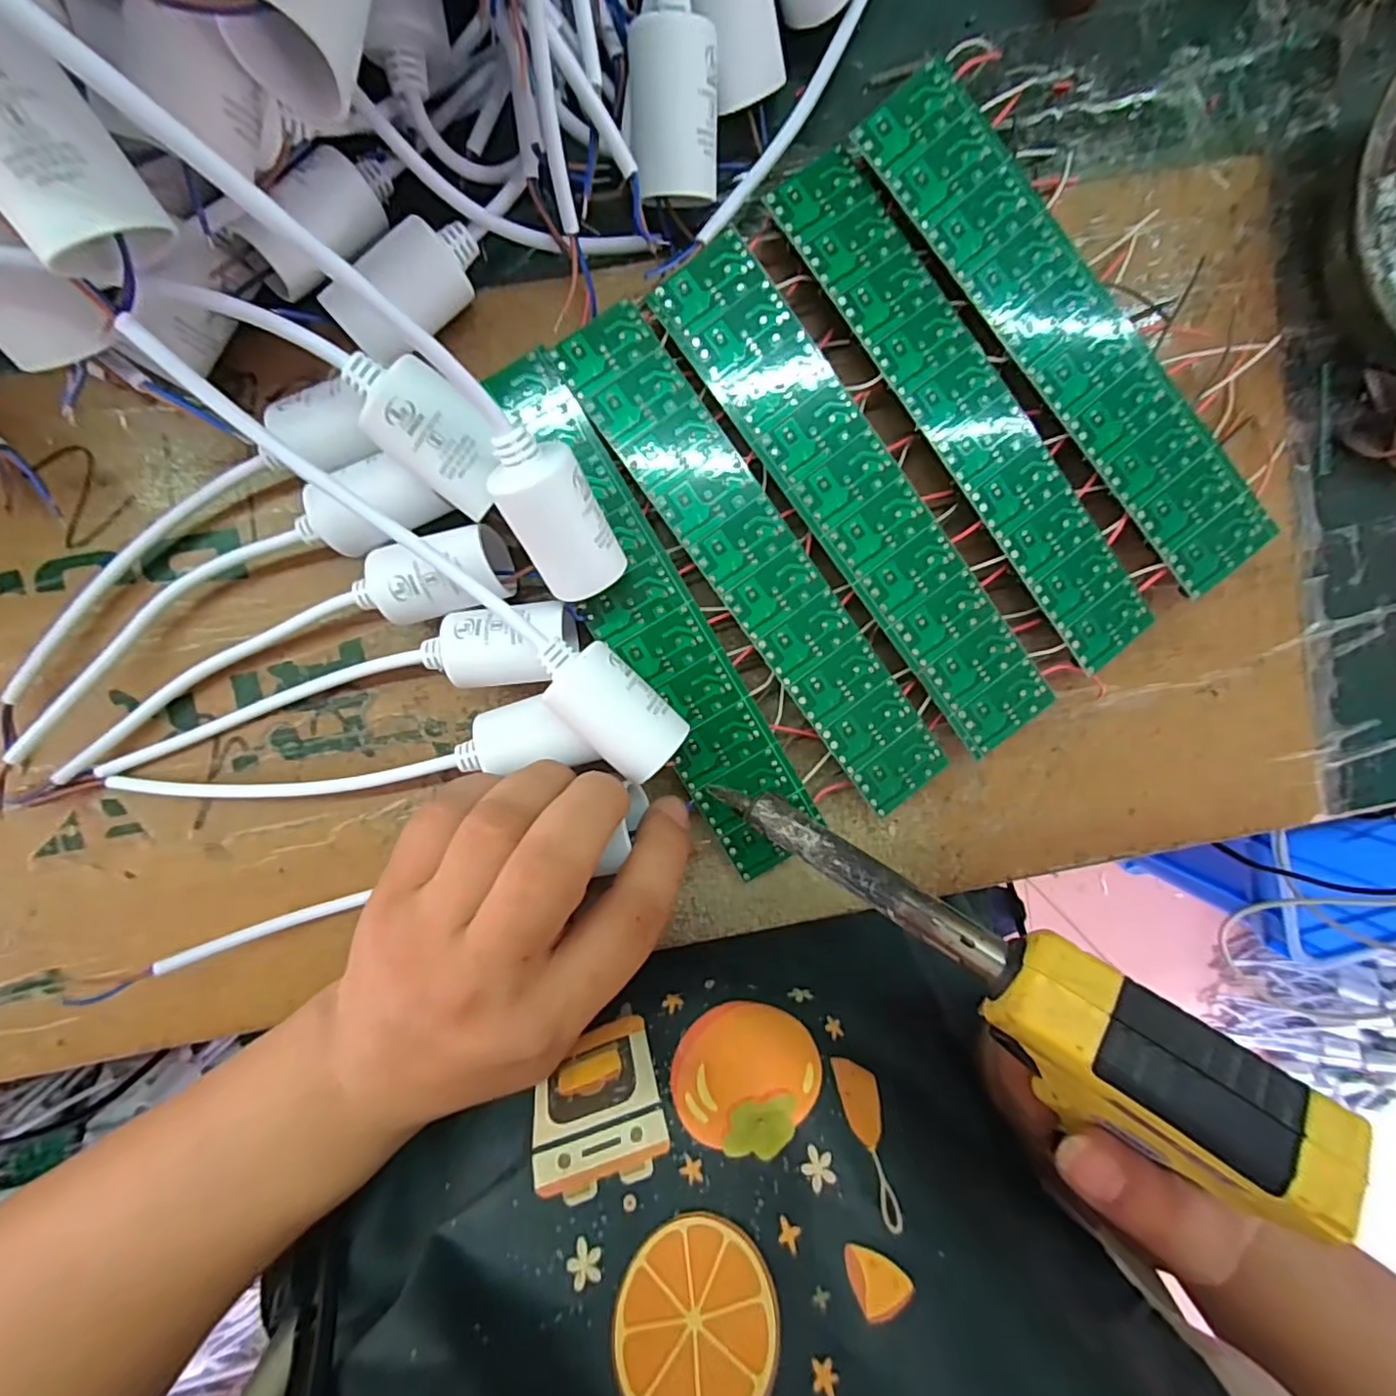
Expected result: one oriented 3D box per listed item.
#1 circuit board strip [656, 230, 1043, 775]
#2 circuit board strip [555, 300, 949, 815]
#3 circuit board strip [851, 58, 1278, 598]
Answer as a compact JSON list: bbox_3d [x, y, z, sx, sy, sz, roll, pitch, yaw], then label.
[{"bbox_3d":[0.060,-0.070,0.223,0.042,0.004,0.199,-36,96,1],"label":"circuit board strip"},{"bbox_3d":[0.023,-0.047,0.223,0.036,0.004,0.197,-35,96,2],"label":"circuit board strip"},{"bbox_3d":[0.131,-0.125,0.227,0.038,0.021,0.198,-41,96,2],"label":"circuit board strip"}]

